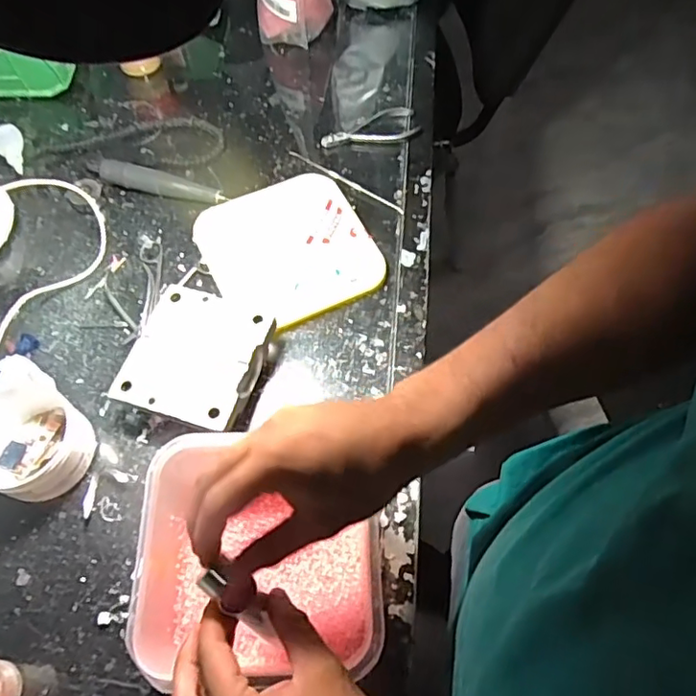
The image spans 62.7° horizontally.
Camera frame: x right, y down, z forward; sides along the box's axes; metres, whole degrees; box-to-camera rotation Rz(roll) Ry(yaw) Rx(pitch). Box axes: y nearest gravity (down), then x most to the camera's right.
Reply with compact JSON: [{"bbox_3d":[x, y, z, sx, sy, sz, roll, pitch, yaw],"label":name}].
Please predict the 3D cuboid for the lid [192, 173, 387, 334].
[{"bbox_3d":[-0.064,-0.110,0.636,0.175,0.015,0.176,-26,65,-12],"label":"lid"}]

